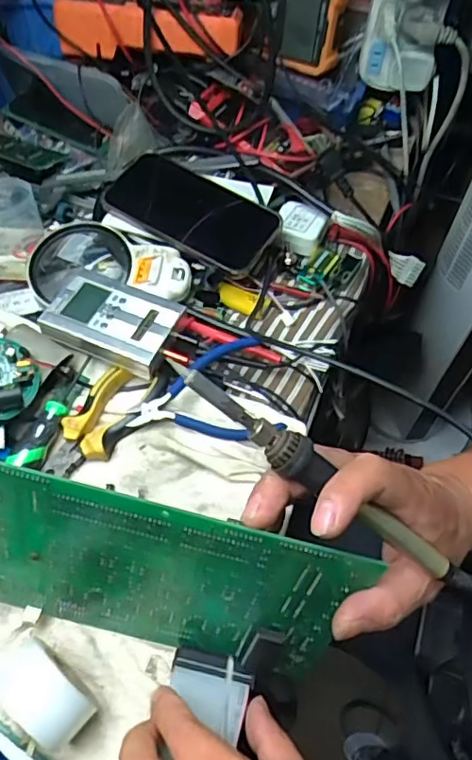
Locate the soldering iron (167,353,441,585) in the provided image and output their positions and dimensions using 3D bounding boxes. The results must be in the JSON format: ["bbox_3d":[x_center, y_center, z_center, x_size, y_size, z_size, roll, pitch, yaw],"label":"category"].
[{"bbox_3d":[0.037,0.045,0.286,0.173,0.014,0.017,37,62,-12],"label":"soldering iron"}]

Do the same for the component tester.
[{"bbox_3d":[-0.107,-0.051,0.481,0.112,0.028,0.068,22,61,11],"label":"component tester"}]

